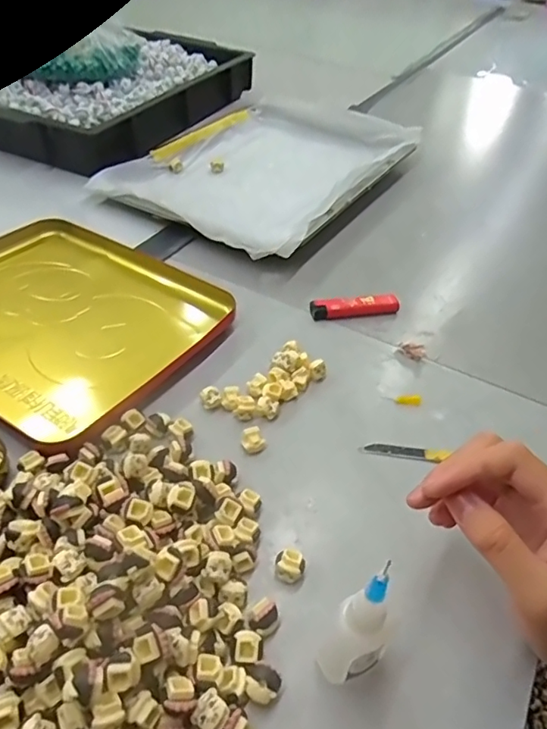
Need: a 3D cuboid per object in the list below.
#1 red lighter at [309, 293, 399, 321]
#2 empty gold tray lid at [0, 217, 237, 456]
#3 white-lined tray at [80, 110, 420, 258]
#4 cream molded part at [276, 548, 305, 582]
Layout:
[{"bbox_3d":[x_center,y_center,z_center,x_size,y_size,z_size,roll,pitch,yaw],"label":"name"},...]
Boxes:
[{"bbox_3d":[0.072,-0.051,0.476,0.079,0.015,0.018,-7,46,-12],"label":"red lighter"},{"bbox_3d":[-0.186,-0.045,0.447,0.254,0.021,0.200,28,49,22],"label":"empty gold tray lid"},{"bbox_3d":[-0.008,-0.244,0.648,0.259,0.029,0.368,26,48,20],"label":"white-lined tray"},{"bbox_3d":[0.009,0.114,0.301,0.016,0.017,0.014,8,45,2],"label":"cream molded part"}]

